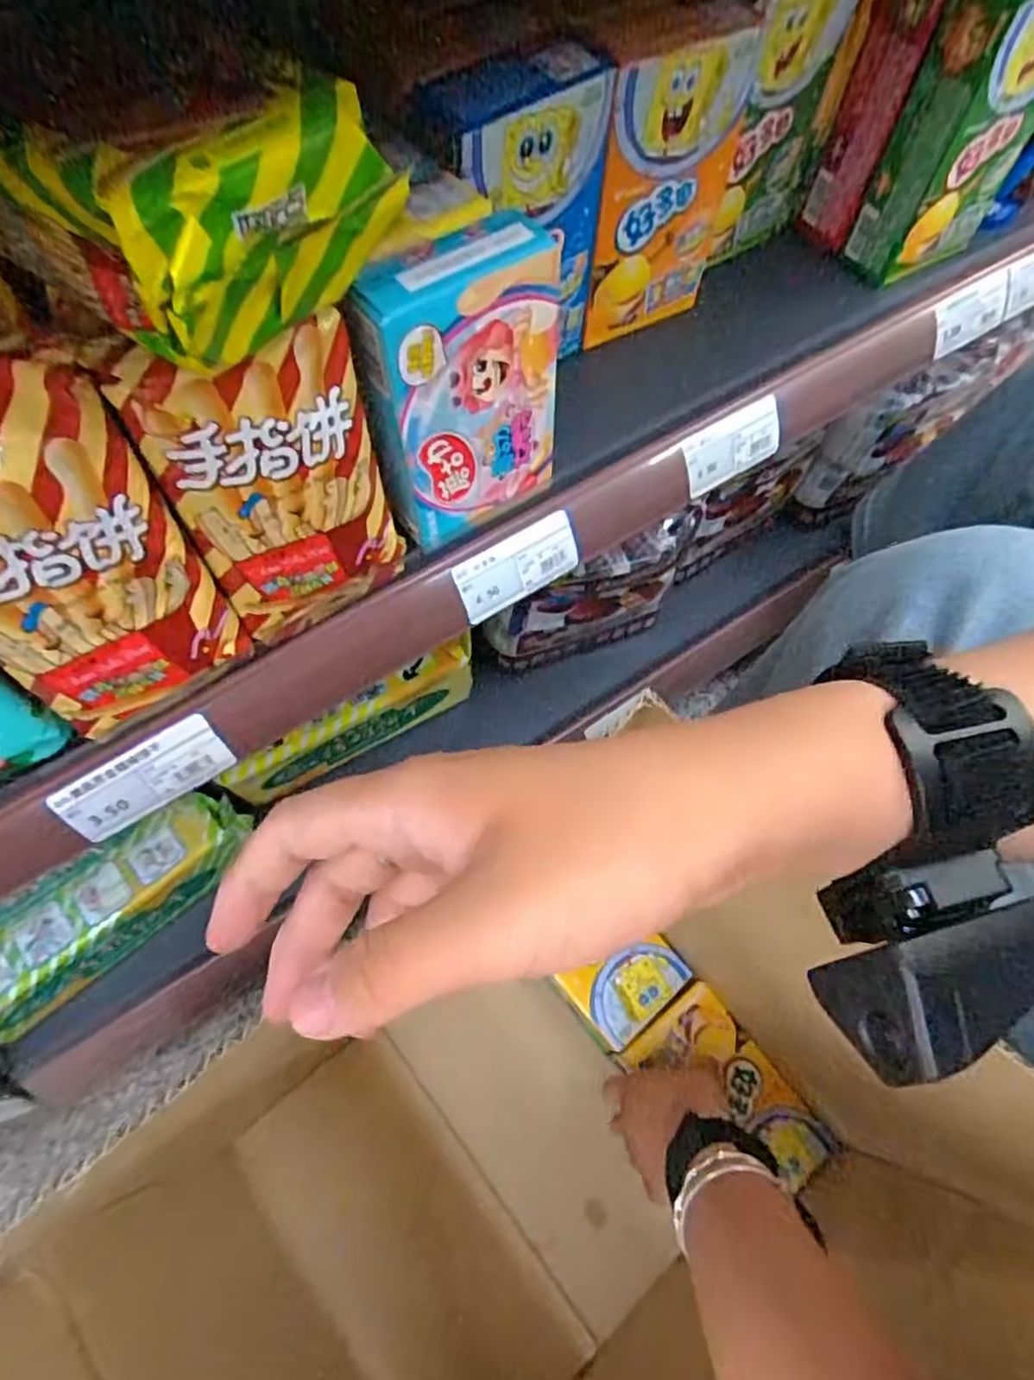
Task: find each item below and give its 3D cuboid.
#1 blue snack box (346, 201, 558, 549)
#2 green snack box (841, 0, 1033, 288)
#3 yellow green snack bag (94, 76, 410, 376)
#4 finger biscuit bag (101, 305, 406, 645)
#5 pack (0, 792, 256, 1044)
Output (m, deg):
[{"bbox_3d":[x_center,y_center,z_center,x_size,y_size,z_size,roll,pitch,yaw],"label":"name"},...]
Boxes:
[{"bbox_3d":[-0.027,-0.139,0.324,0.091,0.129,0.041,-33,71,-15],"label":"blue snack box"},{"bbox_3d":[0.275,-0.346,0.425,0.094,0.147,0.048,-33,71,-15],"label":"green snack box"},{"bbox_3d":[-0.073,-0.133,0.200,0.023,0.055,0.085,33,69,12],"label":"yellow green snack bag"},{"bbox_3d":[-0.096,-0.081,0.290,0.086,0.140,0.029,-26,70,-13],"label":"finger biscuit bag"},{"bbox_3d":[-0.312,0.166,0.514,0.226,0.079,0.056,-36,72,-16],"label":"pack"}]

